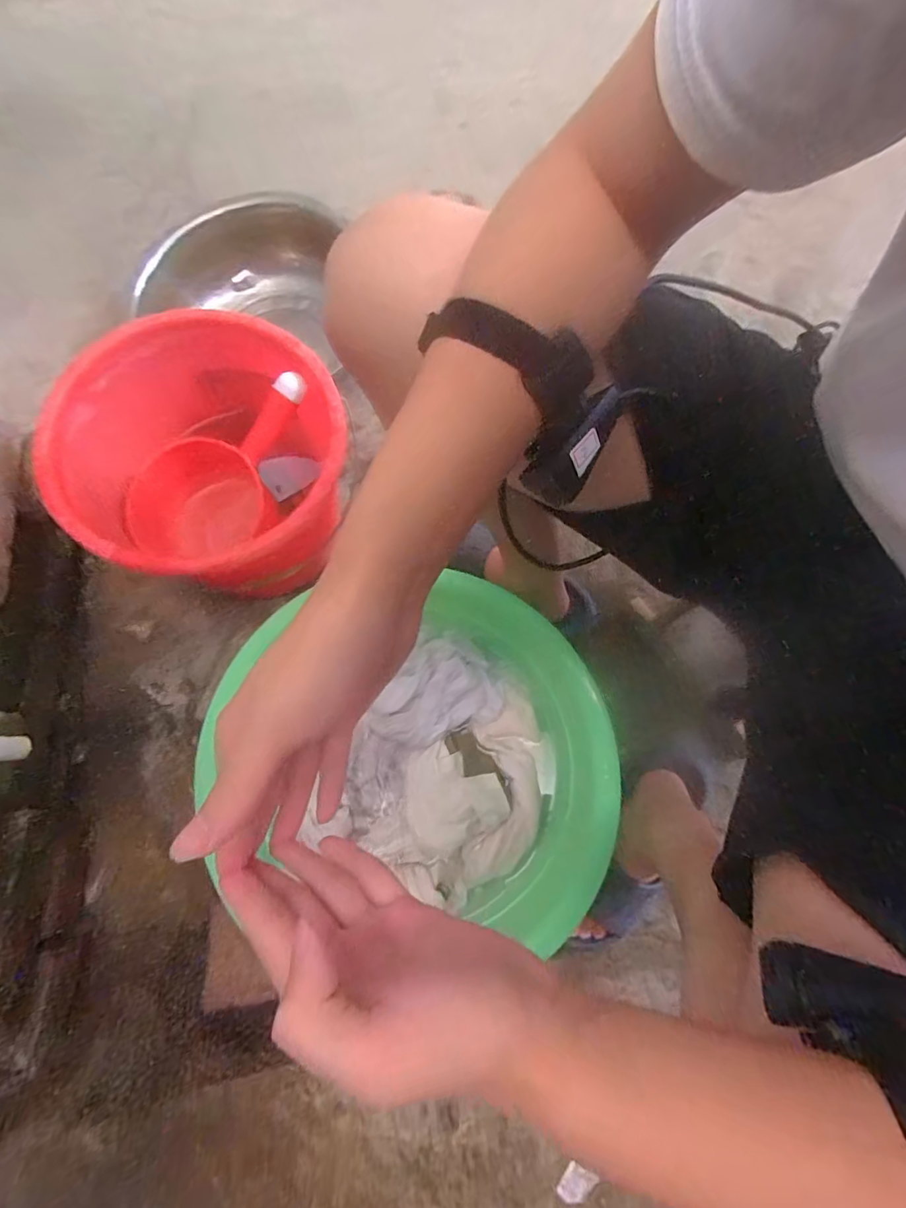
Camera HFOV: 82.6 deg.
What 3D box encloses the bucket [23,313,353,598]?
[{"bbox_3d":[-0.274,-0.167,0.638,0.301,0.222,0.287,0,75,1],"label":"bucket"}]

